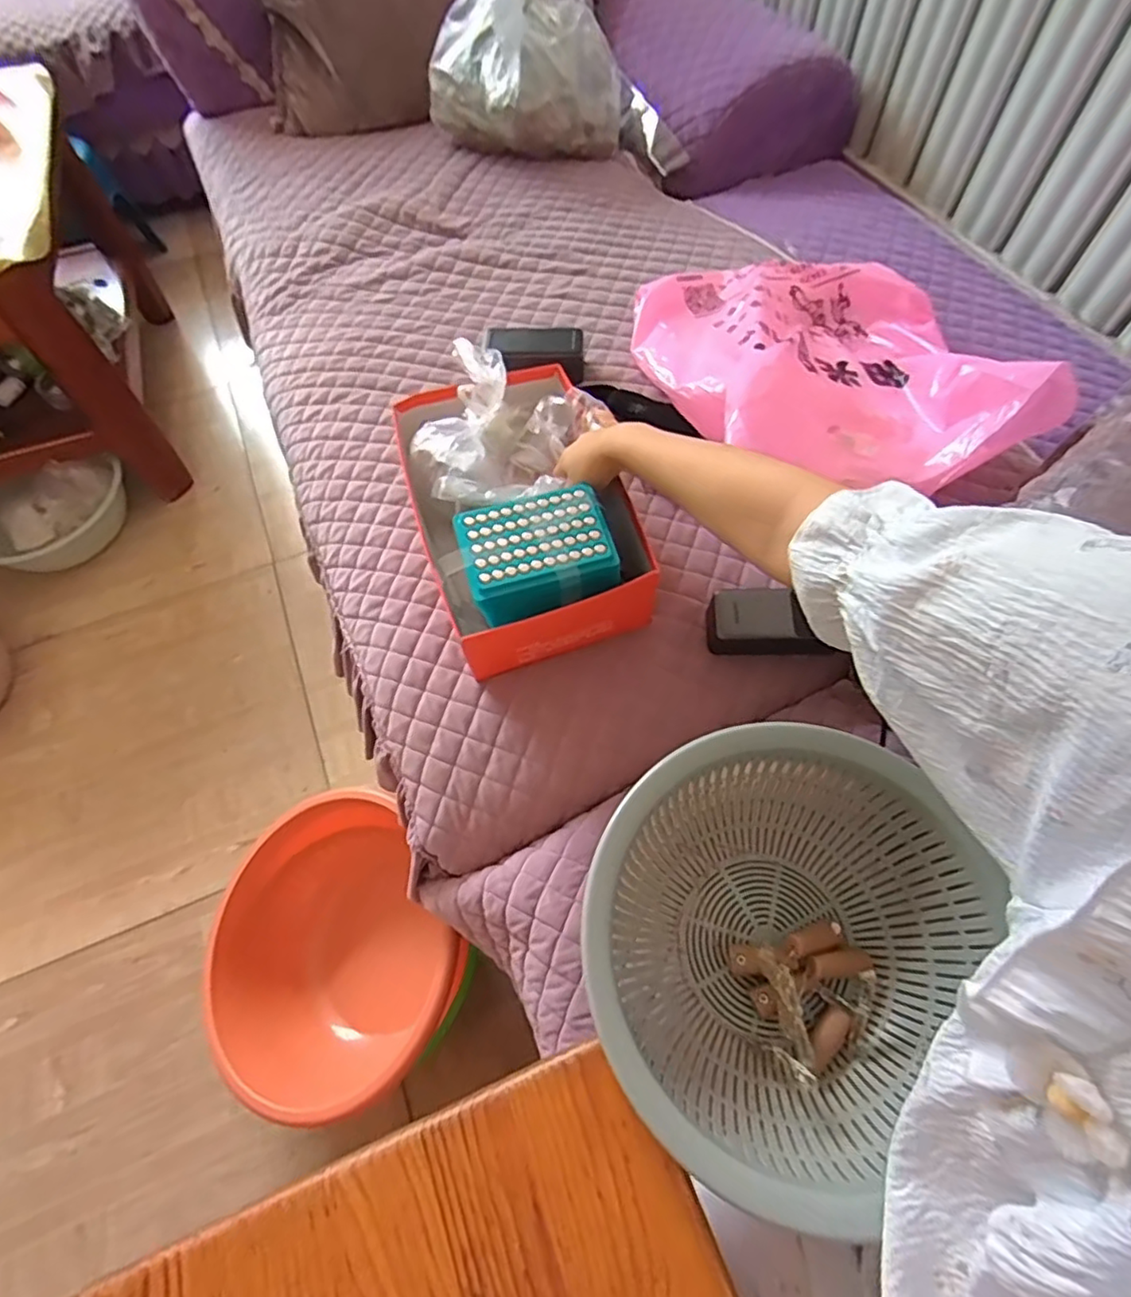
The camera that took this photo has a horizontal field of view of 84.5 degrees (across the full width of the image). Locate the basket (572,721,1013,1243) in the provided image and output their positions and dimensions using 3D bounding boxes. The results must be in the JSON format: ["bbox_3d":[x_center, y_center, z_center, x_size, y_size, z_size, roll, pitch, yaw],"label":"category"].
[{"bbox_3d":[0.148,0.206,0.447,0.279,0.123,0.250,-41,67,-19],"label":"basket"}]

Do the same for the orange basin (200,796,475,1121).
[{"bbox_3d":[-0.300,0.395,0.805,0.299,0.140,0.327,-1,61,1],"label":"orange basin"}]

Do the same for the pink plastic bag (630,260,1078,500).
[{"bbox_3d":[0.295,-0.354,0.745,0.368,0.117,0.408,-15,61,-7],"label":"pink plastic bag"}]

